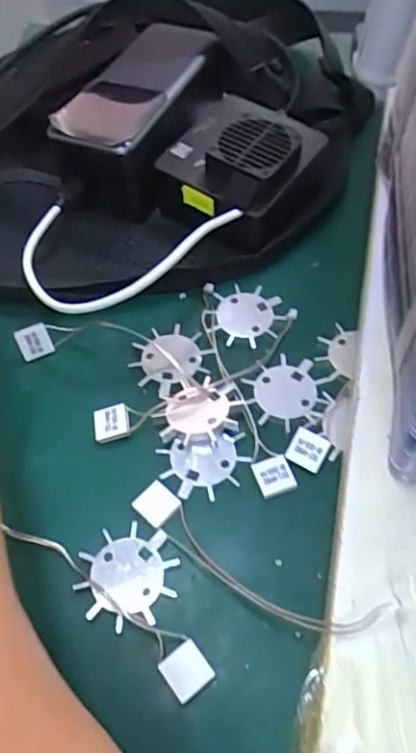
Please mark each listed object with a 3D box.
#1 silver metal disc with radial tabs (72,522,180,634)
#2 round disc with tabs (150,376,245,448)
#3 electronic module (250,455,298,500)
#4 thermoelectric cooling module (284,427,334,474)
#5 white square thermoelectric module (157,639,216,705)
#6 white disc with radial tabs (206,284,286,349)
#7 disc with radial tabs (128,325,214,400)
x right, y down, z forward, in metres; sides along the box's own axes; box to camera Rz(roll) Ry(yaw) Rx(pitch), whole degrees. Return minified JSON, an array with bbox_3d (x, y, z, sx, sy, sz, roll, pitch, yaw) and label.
[{"bbox_3d":[-0.032,0.078,0.227,0.037,0.004,0.039,-1,57,1],"label":"silver metal disc with radial tabs"},{"bbox_3d":[-0.004,0.016,0.263,0.038,0.009,0.034,10,58,8],"label":"round disc with tabs"},{"bbox_3d":[0.029,0.043,0.248,0.016,0.004,0.017,-16,58,-9],"label":"electronic module"},{"bbox_3d":[0.044,0.032,0.252,0.017,0.006,0.015,28,62,18],"label":"thermoelectric cooling module"},{"bbox_3d":[-0.008,0.107,0.208,0.016,0.007,0.015,-33,62,-18],"label":"white square thermoelectric module"},{"bbox_3d":[0.019,-0.033,0.296,0.037,0.004,0.036,-1,57,1],"label":"white disc with radial tabs"},{"bbox_3d":[-0.018,-0.010,0.282,0.038,0.004,0.037,-1,57,1],"label":"disc with radial tabs"}]

